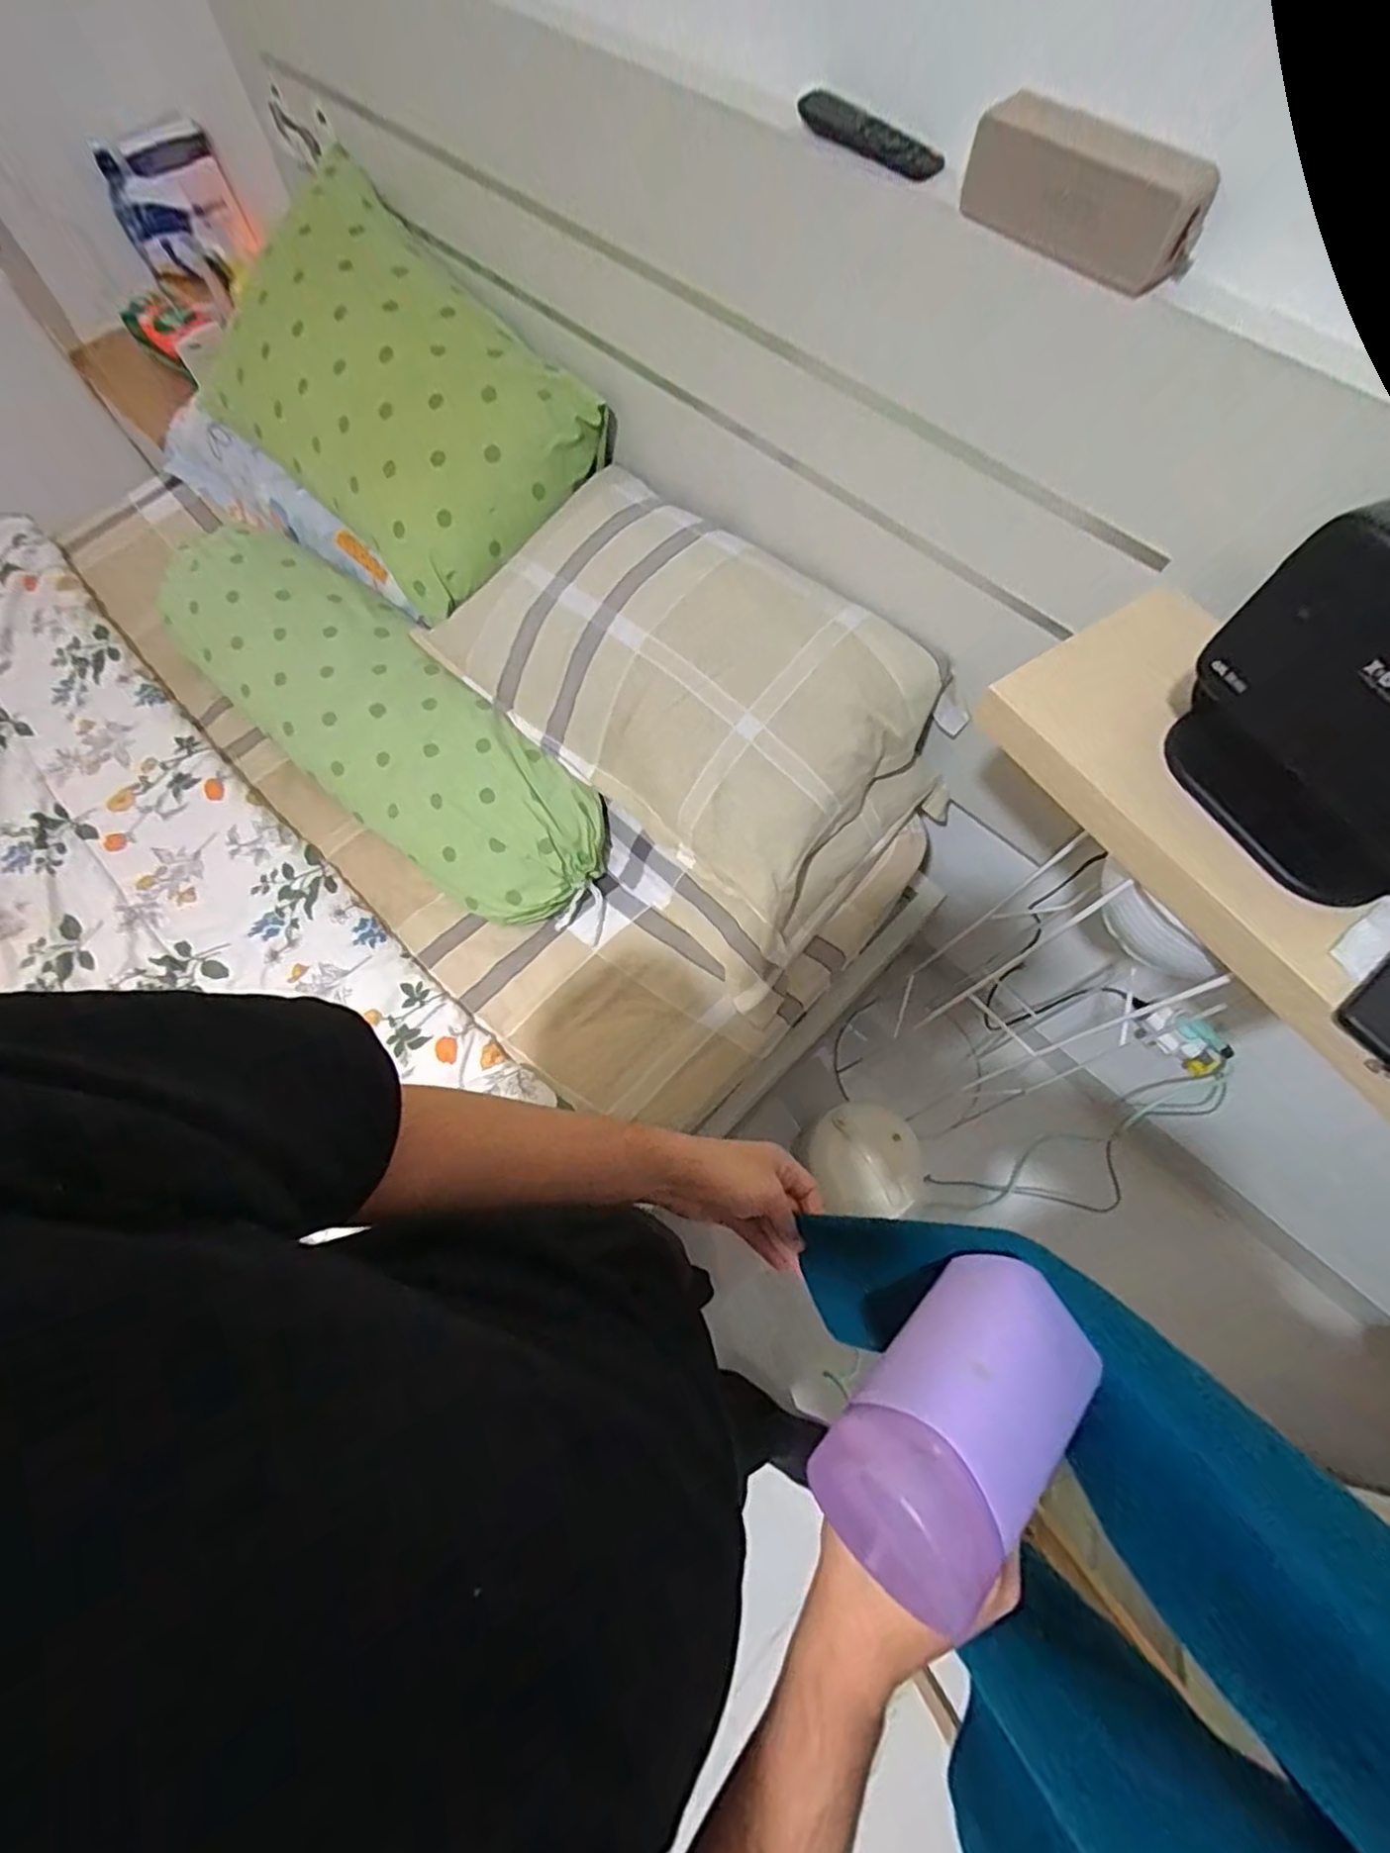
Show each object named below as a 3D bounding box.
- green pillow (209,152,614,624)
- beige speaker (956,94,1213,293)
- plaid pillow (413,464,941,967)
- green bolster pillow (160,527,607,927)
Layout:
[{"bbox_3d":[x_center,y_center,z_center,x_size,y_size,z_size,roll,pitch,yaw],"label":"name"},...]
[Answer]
[{"bbox_3d":[-0.425,-0.737,0.959,0.314,0.268,0.512,-40,73,-13],"label":"green pillow"},{"bbox_3d":[0.265,-0.502,0.477,0.161,0.064,0.047,42,75,16],"label":"beige speaker"},{"bbox_3d":[-0.010,-0.313,0.903,0.618,0.189,0.352,41,75,16],"label":"plaid pillow"},{"bbox_3d":[-0.456,-0.297,0.982,0.763,0.130,0.237,41,75,16],"label":"green bolster pillow"}]

